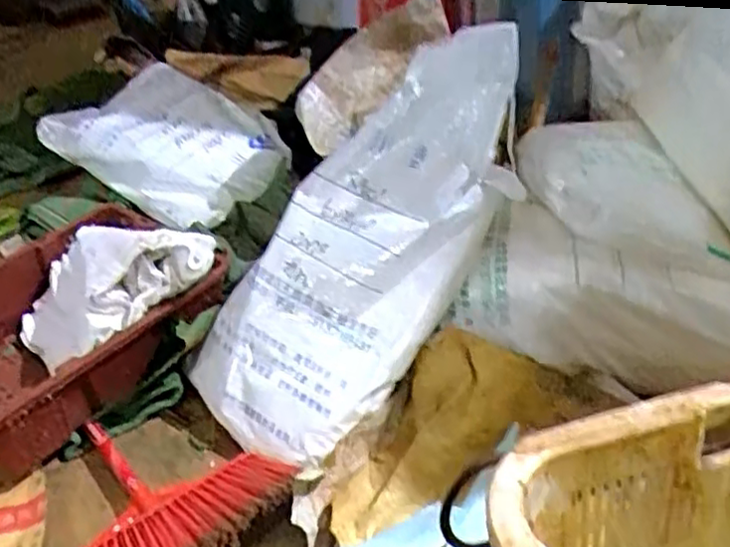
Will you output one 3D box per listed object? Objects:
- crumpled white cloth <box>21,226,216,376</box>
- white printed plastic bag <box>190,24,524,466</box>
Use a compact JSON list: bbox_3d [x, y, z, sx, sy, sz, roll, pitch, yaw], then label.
[{"bbox_3d":[-0.424,0.037,1.101,0.362,0.091,0.253,6,73,38],"label":"crumpled white cloth"},{"bbox_3d":[0.006,-0.044,1.034,0.305,0.176,0.675,29,85,43],"label":"white printed plastic bag"}]

